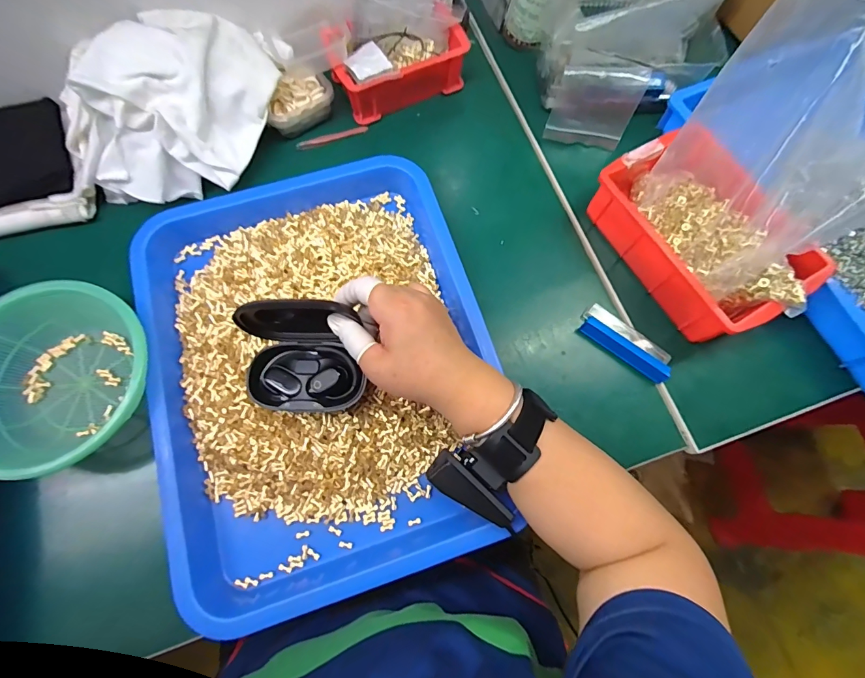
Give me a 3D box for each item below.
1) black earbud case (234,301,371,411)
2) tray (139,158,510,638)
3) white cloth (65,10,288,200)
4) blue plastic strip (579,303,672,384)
[{"bbox_3d":[-0.102,0.016,0.315,0.091,0.061,0.074,0,73,-2],"label":"black earbud case"},{"bbox_3d":[-0.097,0.021,0.368,0.309,0.047,0.392,-16,74,-6],"label":"tray"},{"bbox_3d":[-0.266,-0.235,0.403,0.193,0.094,0.166,2,73,-1],"label":"white cloth"},{"bbox_3d":[0.190,0.004,0.397,0.090,0.023,0.036,35,75,8],"label":"blue plastic strip"}]

